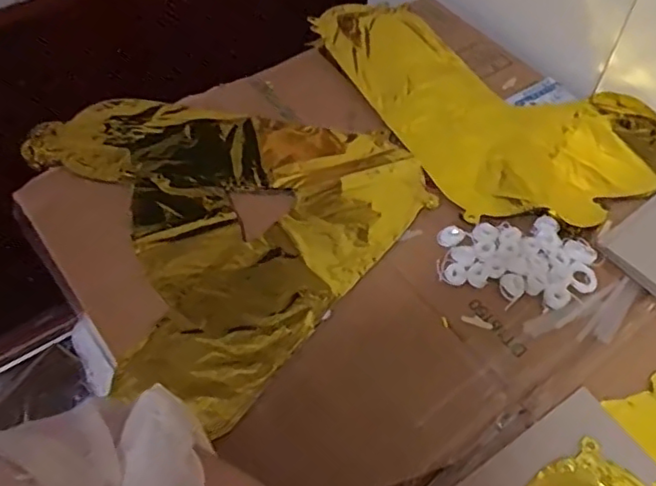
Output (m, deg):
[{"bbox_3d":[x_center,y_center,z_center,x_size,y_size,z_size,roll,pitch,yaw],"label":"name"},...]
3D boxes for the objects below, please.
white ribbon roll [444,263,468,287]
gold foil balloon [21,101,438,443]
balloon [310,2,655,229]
[{"bbox_3d":[0.117,0.028,0.567,0.020,0.004,0.021,0,55,-1],"label":"white ribbon roll"},{"bbox_3d":[-0.123,-0.048,0.610,0.354,0.008,0.329,34,62,20],"label":"gold foil balloon"},{"bbox_3d":[0.163,-0.173,0.700,0.238,0.030,0.410,-27,60,-18],"label":"balloon"}]

